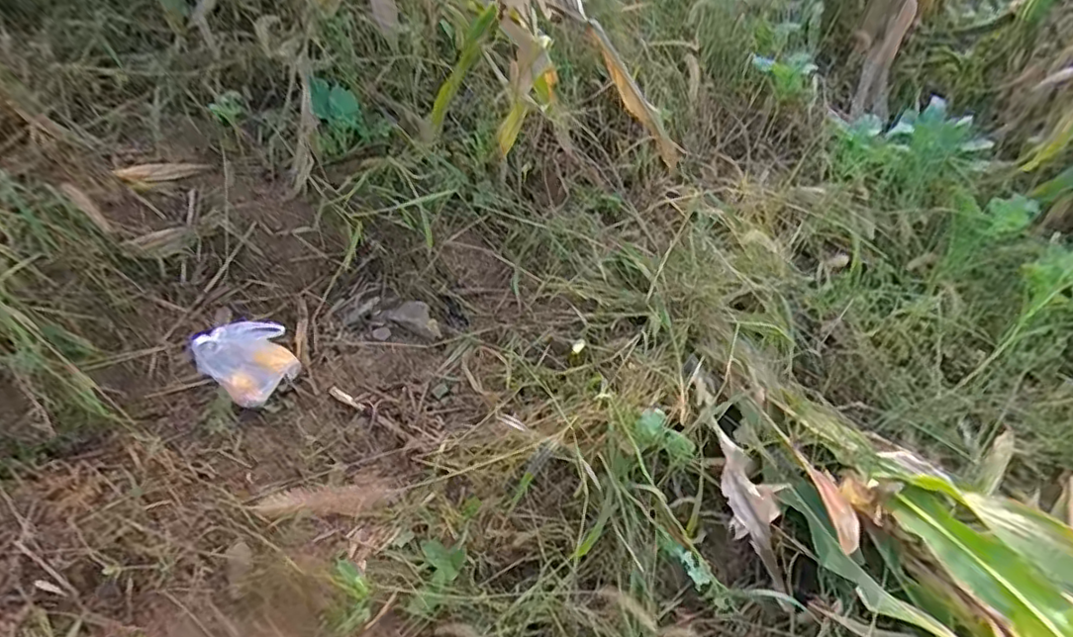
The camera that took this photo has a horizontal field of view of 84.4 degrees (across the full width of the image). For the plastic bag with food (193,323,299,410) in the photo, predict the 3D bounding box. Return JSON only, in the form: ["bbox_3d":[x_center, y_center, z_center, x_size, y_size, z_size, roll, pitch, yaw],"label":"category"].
[{"bbox_3d":[-0.615,0.090,1.278,0.061,0.175,0.221,-24,12,26],"label":"plastic bag with food"}]

